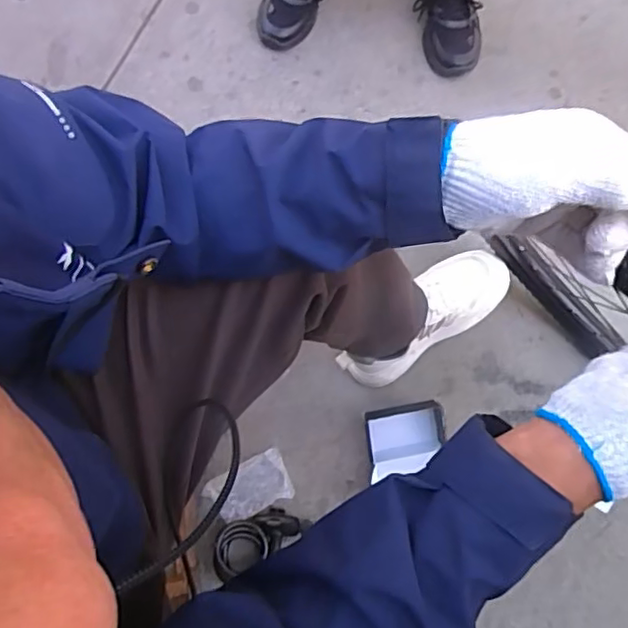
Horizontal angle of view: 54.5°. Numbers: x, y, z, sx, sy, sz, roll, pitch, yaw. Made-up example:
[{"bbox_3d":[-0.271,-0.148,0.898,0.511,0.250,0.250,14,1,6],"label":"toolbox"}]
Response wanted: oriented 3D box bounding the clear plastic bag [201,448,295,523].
[{"bbox_3d":[-0.101,0.268,0.935,0.125,0.017,0.077,-20,75,-16],"label":"clear plastic bag"}]

